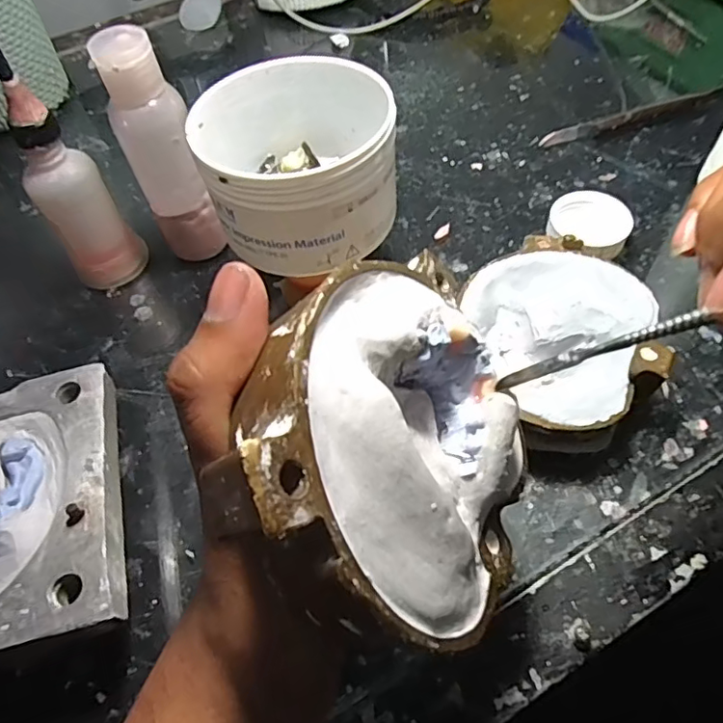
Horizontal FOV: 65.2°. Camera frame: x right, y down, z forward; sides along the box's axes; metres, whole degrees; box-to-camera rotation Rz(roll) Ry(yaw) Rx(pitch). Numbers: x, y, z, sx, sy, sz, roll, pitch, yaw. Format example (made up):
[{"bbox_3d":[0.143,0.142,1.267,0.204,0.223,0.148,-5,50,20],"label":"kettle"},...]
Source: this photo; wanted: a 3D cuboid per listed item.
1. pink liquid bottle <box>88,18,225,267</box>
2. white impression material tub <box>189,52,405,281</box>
[{"bbox_3d":[-0.103,-0.103,0.300,0.035,0.126,0.029,-24,58,-11],"label":"pink liquid bottle"},{"bbox_3d":[-0.030,-0.097,0.271,0.093,0.052,0.099,-6,57,1],"label":"white impression material tub"}]

